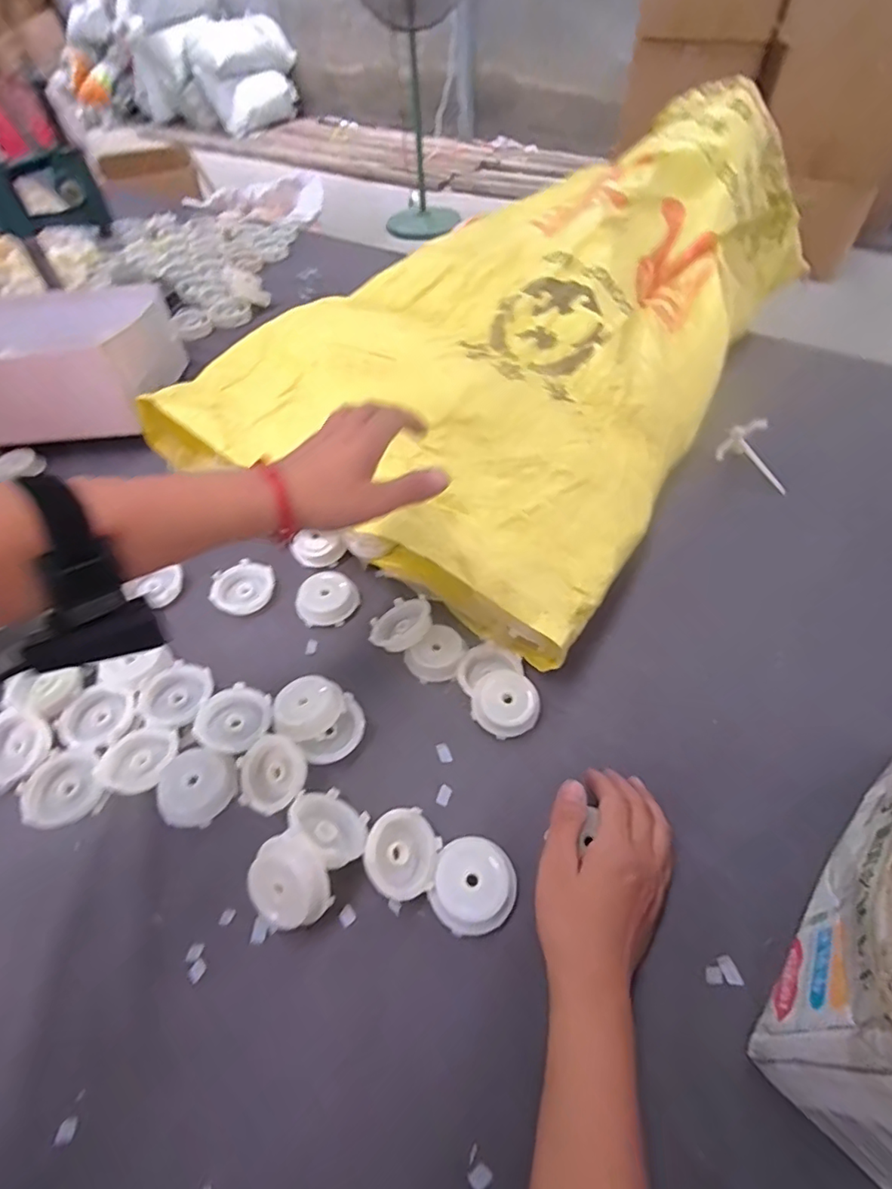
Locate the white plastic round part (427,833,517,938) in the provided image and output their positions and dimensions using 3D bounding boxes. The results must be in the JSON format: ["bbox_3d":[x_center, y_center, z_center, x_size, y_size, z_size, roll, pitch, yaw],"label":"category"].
[{"bbox_3d":[0.020,0.197,0.371,0.054,0.016,0.058,-1,52,2],"label":"white plastic round part"}]

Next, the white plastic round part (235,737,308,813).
[{"bbox_3d":[-0.129,0.137,0.412,0.049,0.022,0.053,-1,52,2],"label":"white plastic round part"}]

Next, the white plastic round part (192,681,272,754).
[{"bbox_3d":[-0.168,0.100,0.439,0.058,0.011,0.056,-1,52,2],"label":"white plastic round part"}]

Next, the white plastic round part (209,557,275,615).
[{"bbox_3d":[-0.196,-0.006,0.527,0.061,0.016,0.054,-38,60,-24],"label":"white plastic round part"}]

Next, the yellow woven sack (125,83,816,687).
[{"bbox_3d":[0.100,-0.365,0.654,0.463,0.216,0.790,25,55,19],"label":"yellow woven sack"}]

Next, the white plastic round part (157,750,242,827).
[{"bbox_3d":[-0.185,0.146,0.410,0.054,0.019,0.052,-1,52,2],"label":"white plastic round part"}]

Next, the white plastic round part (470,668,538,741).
[{"bbox_3d":[0.048,0.088,0.440,0.053,0.011,0.051,40,89,9],"label":"white plastic round part"}]

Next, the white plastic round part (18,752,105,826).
[{"bbox_3d":[-0.290,0.146,0.414,0.055,0.021,0.051,-1,52,2],"label":"white plastic round part"}]

